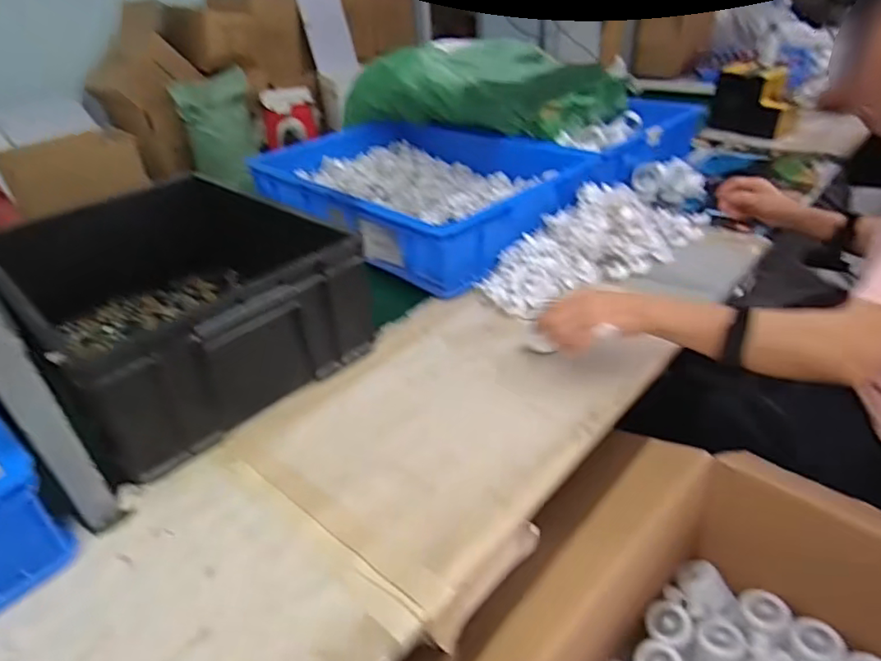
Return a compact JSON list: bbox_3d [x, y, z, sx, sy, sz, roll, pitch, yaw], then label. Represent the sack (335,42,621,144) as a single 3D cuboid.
[{"bbox_3d":[0.095,-0.583,1.363,0.565,0.176,0.371,17,39,30],"label":"sack"}]

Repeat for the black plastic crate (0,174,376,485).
[{"bbox_3d":[-0.356,-0.048,0.791,0.334,0.160,0.448,-30,40,-33],"label":"black plastic crate"}]

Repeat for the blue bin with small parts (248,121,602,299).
[{"bbox_3d":[-0.063,-0.289,1.172,0.630,0.110,0.452,25,43,37],"label":"blue bin with small parts"}]

